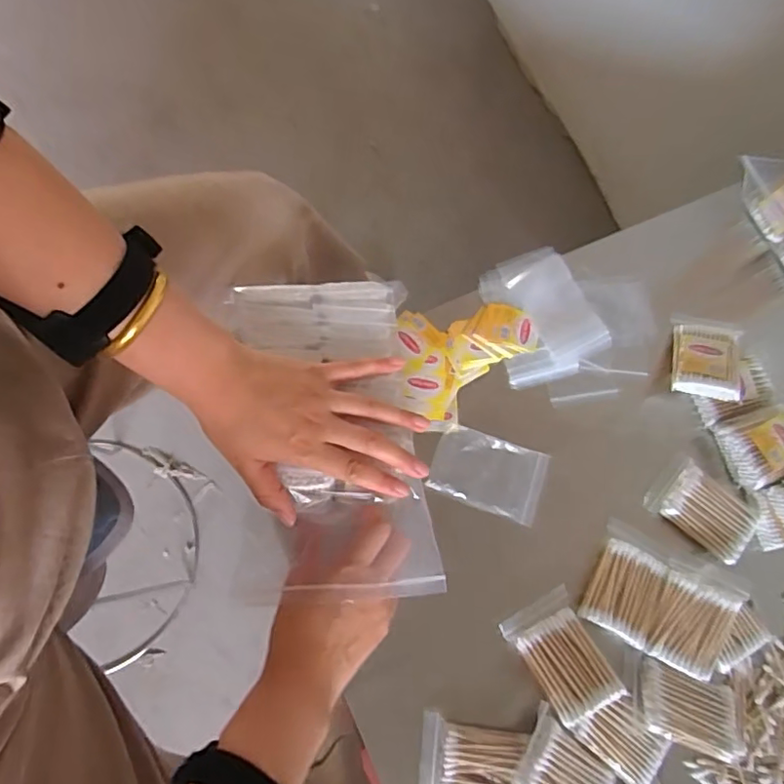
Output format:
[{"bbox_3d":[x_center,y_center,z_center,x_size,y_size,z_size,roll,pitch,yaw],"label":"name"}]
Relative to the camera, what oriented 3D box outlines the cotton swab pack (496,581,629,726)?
[{"bbox_3d":[0.138,0.215,0.462,0.062,0.007,0.090,-25,59,-9],"label":"cotton swab pack"}]

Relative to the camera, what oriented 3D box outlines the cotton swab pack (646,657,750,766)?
[{"bbox_3d":[0.243,0.259,0.462,0.083,0.015,0.053,21,57,2],"label":"cotton swab pack"}]

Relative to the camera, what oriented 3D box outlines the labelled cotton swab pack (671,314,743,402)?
[{"bbox_3d":[0.298,-0.033,0.540,0.060,0.018,0.084,8,61,15],"label":"labelled cotton swab pack"}]

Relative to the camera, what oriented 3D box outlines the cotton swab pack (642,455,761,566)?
[{"bbox_3d":[0.280,0.104,0.509,0.088,0.009,0.057,39,79,9],"label":"cotton swab pack"}]

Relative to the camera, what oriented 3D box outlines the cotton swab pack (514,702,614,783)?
[{"bbox_3d":[0.132,0.295,0.436,0.080,0.009,0.058,45,63,-3],"label":"cotton swab pack"}]

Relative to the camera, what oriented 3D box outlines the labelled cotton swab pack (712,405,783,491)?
[{"bbox_3d":[0.338,0.048,0.516,0.073,0.024,0.061,-20,77,-6],"label":"labelled cotton swab pack"}]

